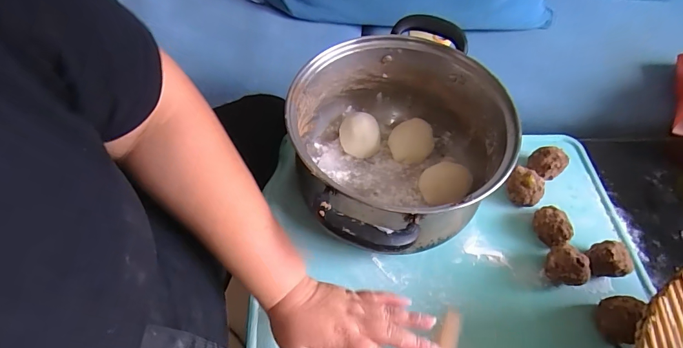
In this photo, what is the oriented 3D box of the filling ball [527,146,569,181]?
[{"bbox_3d":[0.292,-0.013,0.547,0.044,0.044,0.048,1,55,-2],"label":"filling ball"}]

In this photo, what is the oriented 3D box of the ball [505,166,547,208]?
[{"bbox_3d":[0.250,0.018,0.520,0.047,0.045,0.038,31,60,18],"label":"ball"}]

